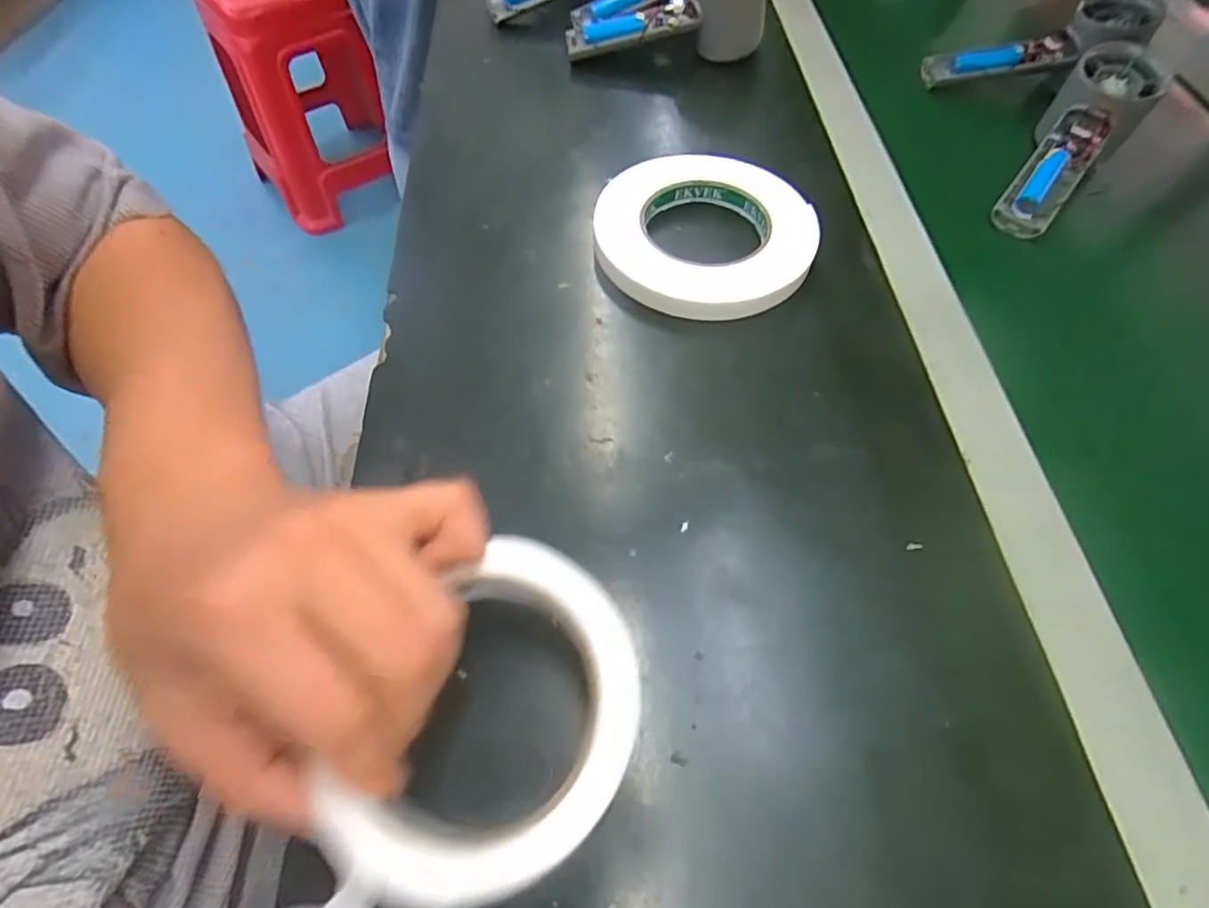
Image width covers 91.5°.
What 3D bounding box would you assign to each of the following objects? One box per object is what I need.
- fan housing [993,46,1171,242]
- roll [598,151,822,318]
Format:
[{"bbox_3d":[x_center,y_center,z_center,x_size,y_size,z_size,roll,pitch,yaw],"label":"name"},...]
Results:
[{"bbox_3d":[0.321,-0.210,0.409,0.054,0.043,0.159,35,83,18],"label":"fan housing"},{"bbox_3d":[0.062,-0.137,0.368,0.131,0.023,0.127,24,61,12],"label":"roll"}]

